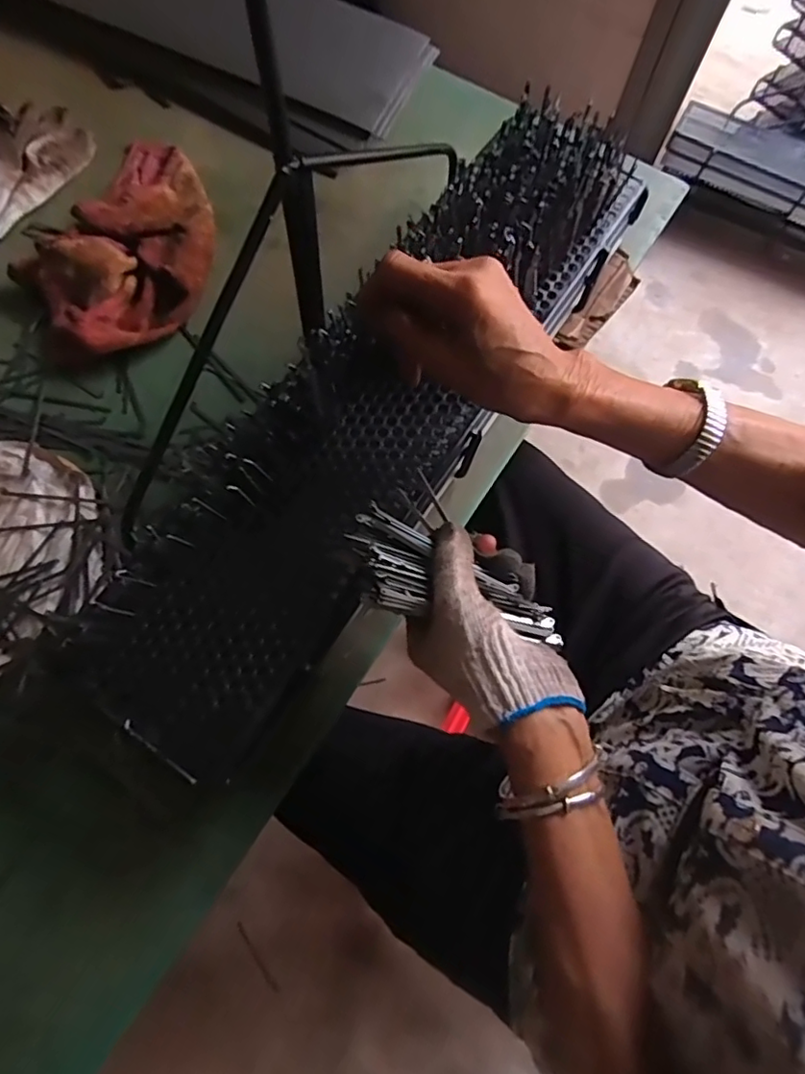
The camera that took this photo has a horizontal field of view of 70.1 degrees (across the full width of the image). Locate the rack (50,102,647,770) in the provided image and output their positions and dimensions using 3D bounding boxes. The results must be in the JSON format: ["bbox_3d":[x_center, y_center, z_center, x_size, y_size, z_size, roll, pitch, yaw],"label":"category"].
[{"bbox_3d":[-0.009,-0.113,0.424,0.143,0.070,0.581,34,78,10],"label":"rack"}]

